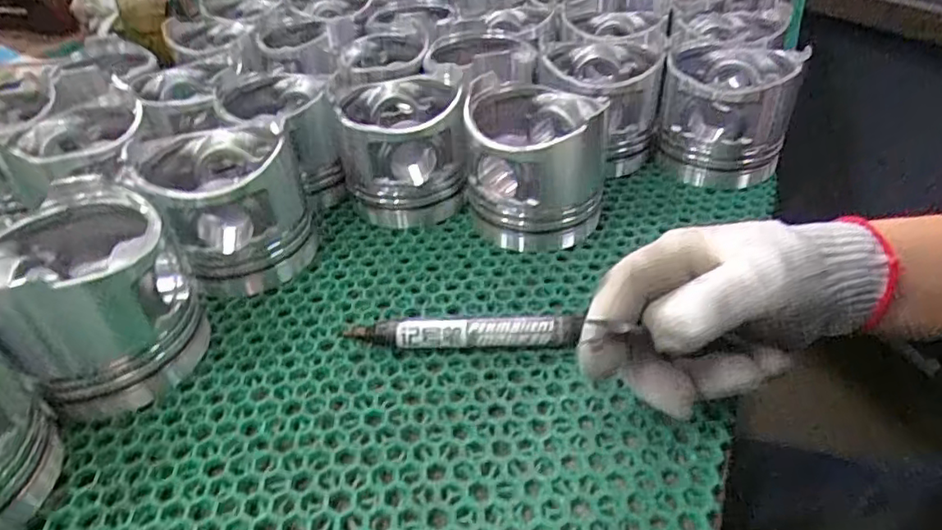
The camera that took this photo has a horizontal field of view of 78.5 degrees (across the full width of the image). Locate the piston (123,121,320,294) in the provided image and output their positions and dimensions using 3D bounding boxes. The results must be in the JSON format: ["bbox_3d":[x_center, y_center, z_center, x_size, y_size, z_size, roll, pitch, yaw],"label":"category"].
[{"bbox_3d":[-0.149,-0.036,0.363,0.084,0.078,0.084,-12,40,-11],"label":"piston"}]

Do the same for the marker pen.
[{"bbox_3d":[-0.004,0.034,0.308,0.121,0.017,0.014,-2,39,3],"label":"marker pen"}]

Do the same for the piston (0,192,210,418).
[{"bbox_3d":[-0.194,0.016,0.300,0.087,0.082,0.090,-26,44,-25],"label":"piston"}]

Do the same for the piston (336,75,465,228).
[{"bbox_3d":[-0.047,-0.081,0.409,0.085,0.080,0.087,-3,39,0],"label":"piston"}]

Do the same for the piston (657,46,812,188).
[{"bbox_3d":[0.186,-0.114,0.425,0.082,0.087,0.089,13,42,19],"label":"piston"}]

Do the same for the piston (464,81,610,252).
[{"bbox_3d":[0.042,-0.066,0.381,0.086,0.084,0.092,4,40,8],"label":"piston"}]

